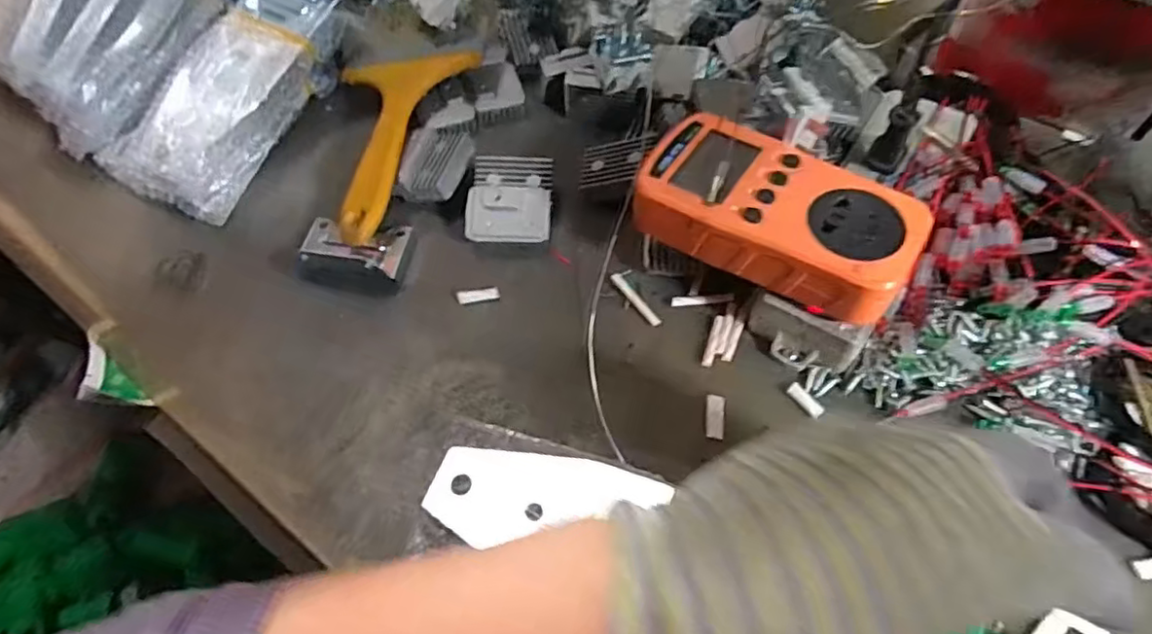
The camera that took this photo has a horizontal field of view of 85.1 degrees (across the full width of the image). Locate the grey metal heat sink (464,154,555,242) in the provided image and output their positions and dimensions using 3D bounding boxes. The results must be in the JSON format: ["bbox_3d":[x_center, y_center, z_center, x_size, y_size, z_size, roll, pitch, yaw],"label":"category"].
[{"bbox_3d":[-0.037,-0.068,0.362,0.046,0.017,0.057,2,59,2],"label":"grey metal heat sink"}]

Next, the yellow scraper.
[{"bbox_3d":[-0.120,-0.101,0.376,0.082,0.024,0.183,11,60,8],"label":"yellow scraper"}]

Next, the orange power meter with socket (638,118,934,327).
[{"bbox_3d":[0.094,-0.050,0.298,0.126,0.026,0.068,25,63,15],"label":"orange power meter with socket"}]

